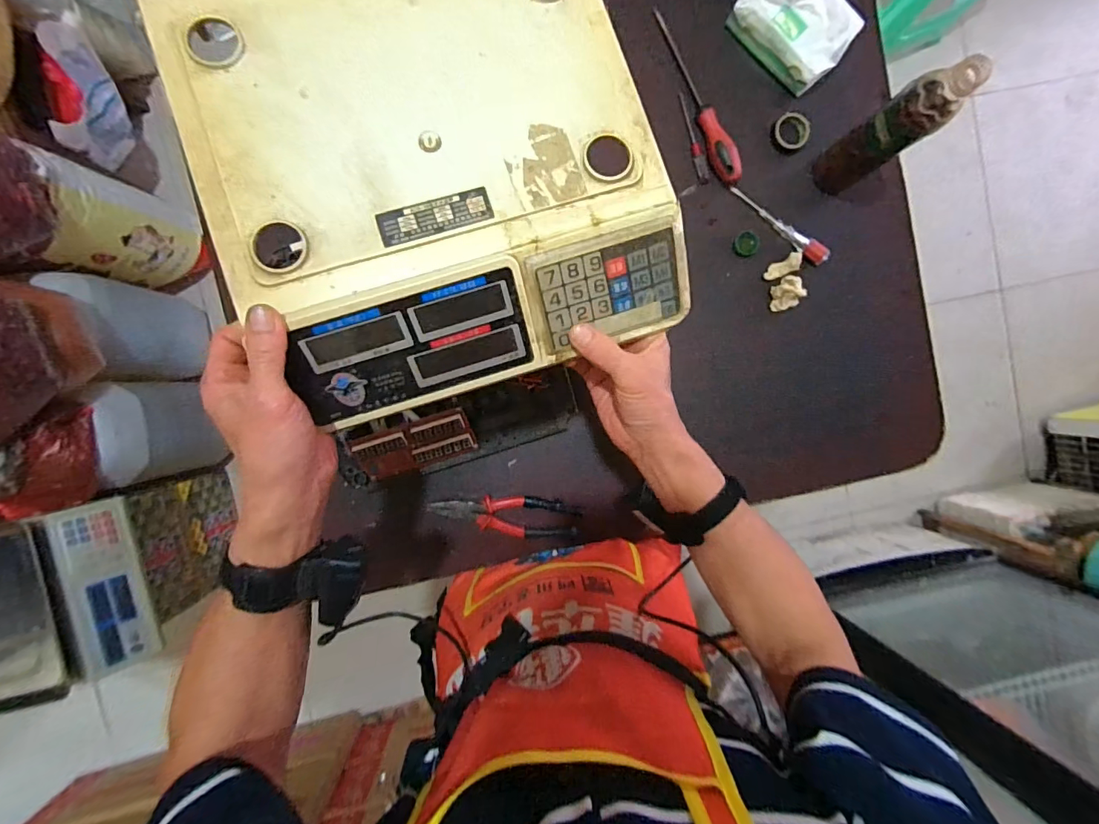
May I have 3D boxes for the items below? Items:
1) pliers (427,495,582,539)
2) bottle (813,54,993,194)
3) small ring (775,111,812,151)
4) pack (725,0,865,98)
[{"bbox_3d":[-0.060,0.139,0.644,0.199,0.019,0.056,13,93,-4],"label":"pliers"},{"bbox_3d":[0.389,-0.322,0.551,0.057,0.195,0.061,33,91,-4],"label":"bottle"},{"bbox_3d":[0.330,-0.381,0.636,0.044,0.014,0.042,0,94,-3],"label":"small ring"},{"bbox_3d":[0.321,-0.507,0.606,0.148,0.068,0.094,41,91,-5],"label":"pack"}]

